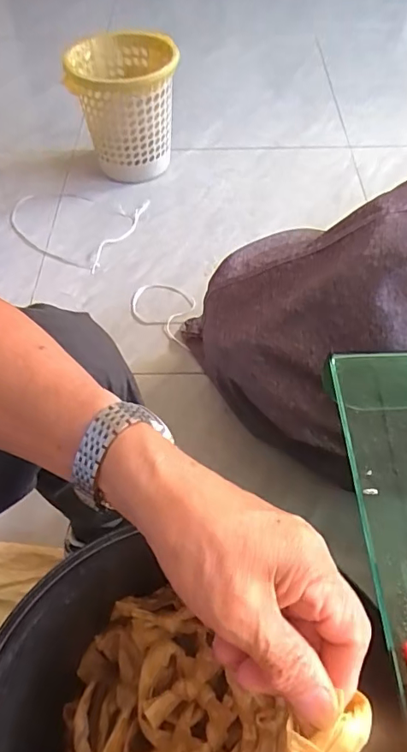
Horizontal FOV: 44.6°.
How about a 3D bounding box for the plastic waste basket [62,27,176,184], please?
[{"bbox_3d":[-0.172,-0.605,1.141,0.220,0.273,0.207,1,55,3],"label":"plastic waste basket"}]

